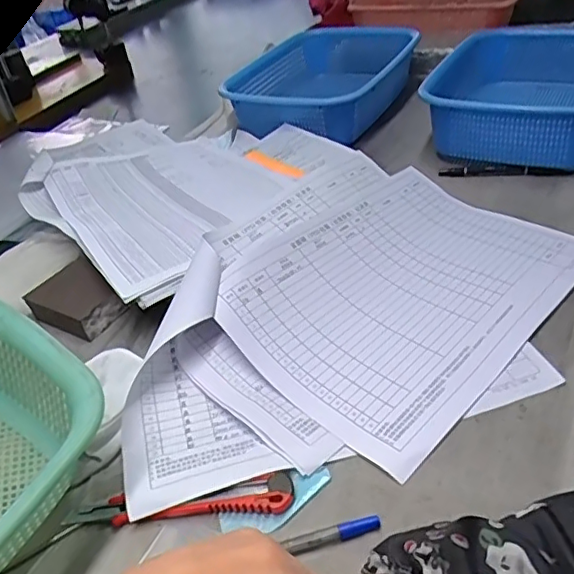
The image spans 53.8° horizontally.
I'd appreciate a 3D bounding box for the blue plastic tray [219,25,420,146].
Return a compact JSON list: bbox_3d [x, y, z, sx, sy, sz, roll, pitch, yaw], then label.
[{"bbox_3d":[0.049,-0.272,0.764,0.202,0.081,0.254,13,43,23],"label":"blue plastic tray"}]

